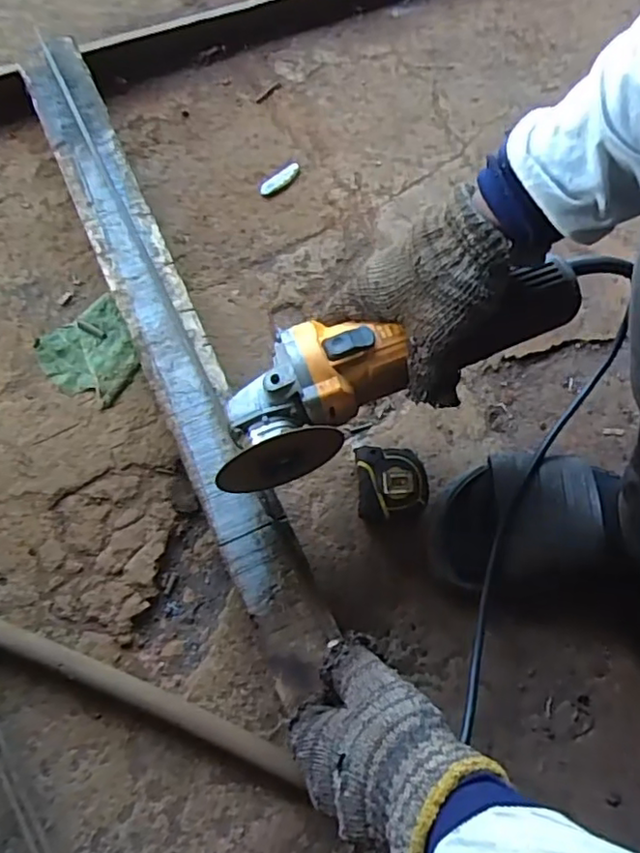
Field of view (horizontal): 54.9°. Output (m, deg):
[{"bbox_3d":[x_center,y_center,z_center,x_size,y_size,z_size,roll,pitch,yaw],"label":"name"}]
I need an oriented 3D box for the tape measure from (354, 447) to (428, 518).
[{"bbox_3d":[0.059,0.046,0.512,0.055,0.031,0.056,-3,72,-4],"label":"tape measure"}]

